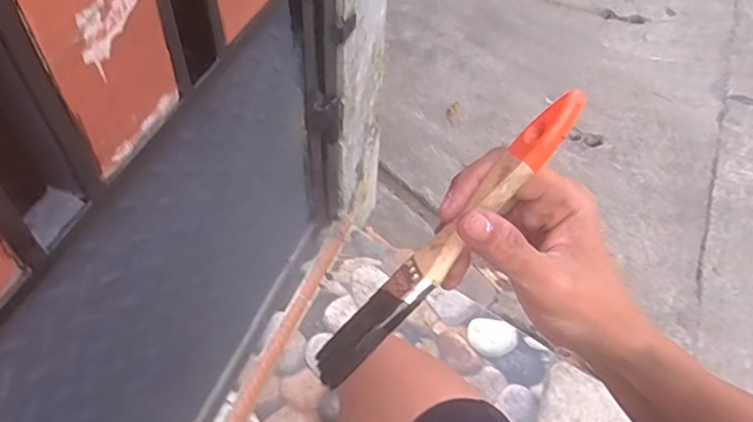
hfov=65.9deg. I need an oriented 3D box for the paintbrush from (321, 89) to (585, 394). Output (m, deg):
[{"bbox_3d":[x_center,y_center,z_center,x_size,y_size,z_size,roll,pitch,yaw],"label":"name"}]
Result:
[{"bbox_3d":[0.030,0.017,0.267,0.176,0.010,0.022,-49,60,12],"label":"paintbrush"}]

